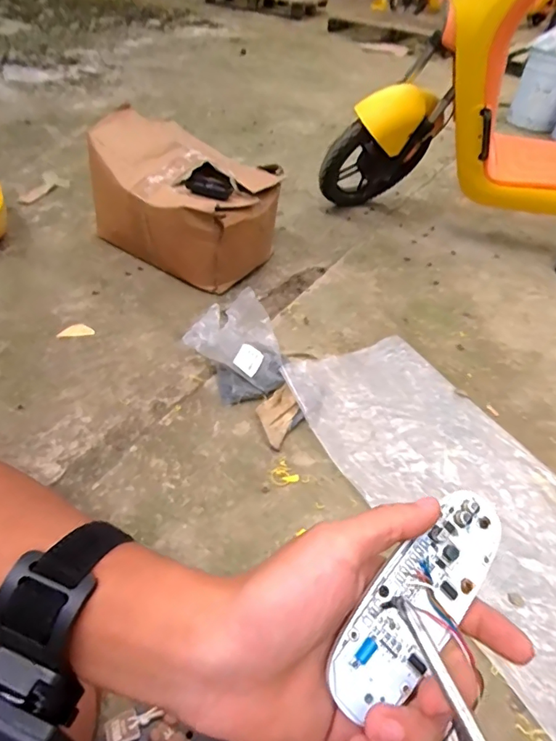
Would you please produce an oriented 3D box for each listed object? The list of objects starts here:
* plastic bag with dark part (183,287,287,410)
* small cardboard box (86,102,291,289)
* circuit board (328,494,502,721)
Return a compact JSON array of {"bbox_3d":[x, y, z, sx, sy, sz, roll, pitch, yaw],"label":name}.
[{"bbox_3d":[-0.072,-0.038,0.968,0.169,0.124,0.187,-33,57,-33],"label":"plastic bag with dark part"},{"bbox_3d":[-0.239,-0.439,1.233,0.433,0.295,0.307,22,46,13],"label":"small cardboard box"},{"bbox_3d":[0.067,0.102,0.215,0.110,0.005,0.037,-40,83,-23],"label":"circuit board"}]

